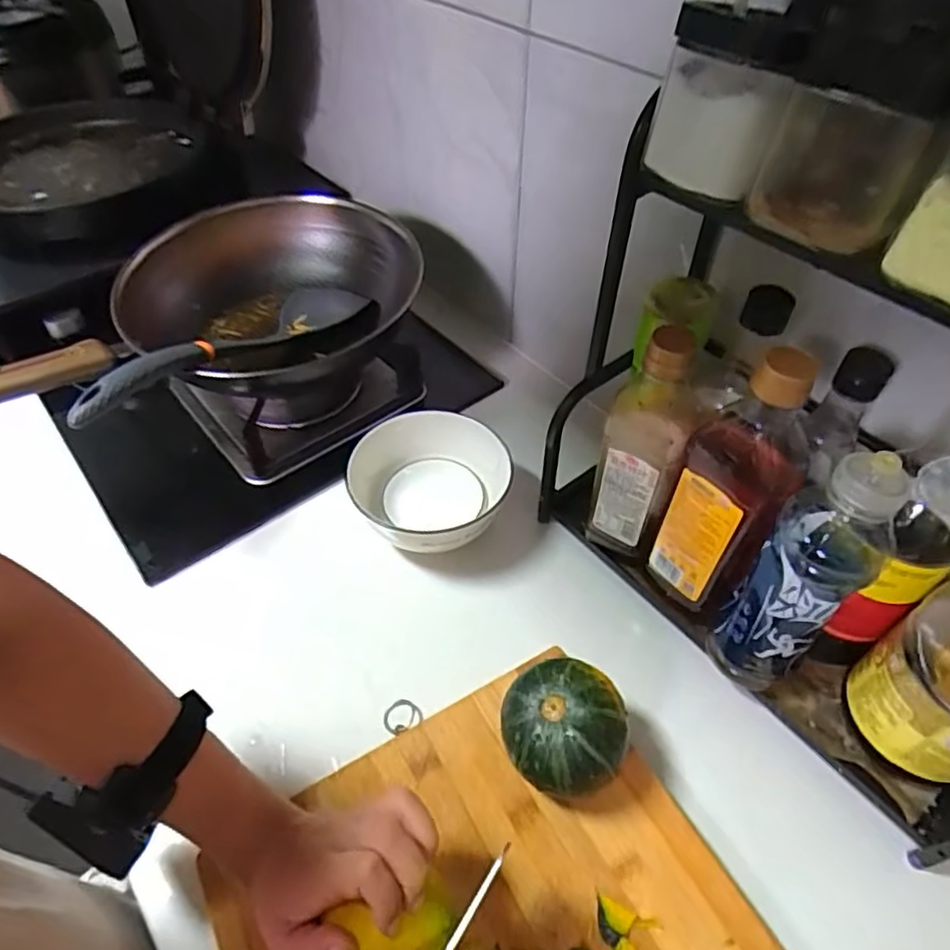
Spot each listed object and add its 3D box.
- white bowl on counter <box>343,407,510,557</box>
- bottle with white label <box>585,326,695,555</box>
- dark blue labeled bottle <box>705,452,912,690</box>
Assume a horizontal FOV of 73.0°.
[{"bbox_3d":[-0.047,0.013,0.621,0.145,0.066,0.139,0,50,0],"label":"white bowl on counter"},{"bbox_3d":[0.131,-0.022,0.510,0.057,0.238,0.048,15,51,12],"label":"bottle with white label"},{"bbox_3d":[0.227,0.077,0.451,0.061,0.233,0.067,37,58,27],"label":"dark blue labeled bottle"}]

